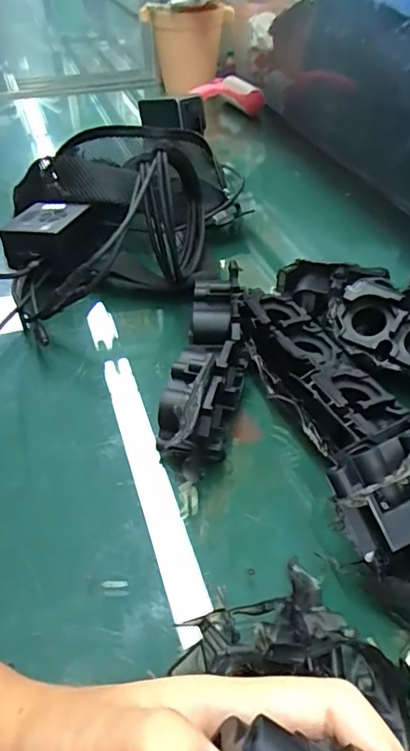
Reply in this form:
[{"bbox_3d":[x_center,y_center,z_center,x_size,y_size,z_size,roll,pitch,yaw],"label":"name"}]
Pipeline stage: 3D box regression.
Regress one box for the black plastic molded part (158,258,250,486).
[{"bbox_3d":[0.004,-0.016,0.428,0.056,0.044,0.210,6,44,7],"label":"black plastic molded part"}]

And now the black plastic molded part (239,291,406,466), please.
[{"bbox_3d":[0.088,-0.003,0.415,0.061,0.050,0.171,-17,46,-17],"label":"black plastic molded part"}]

